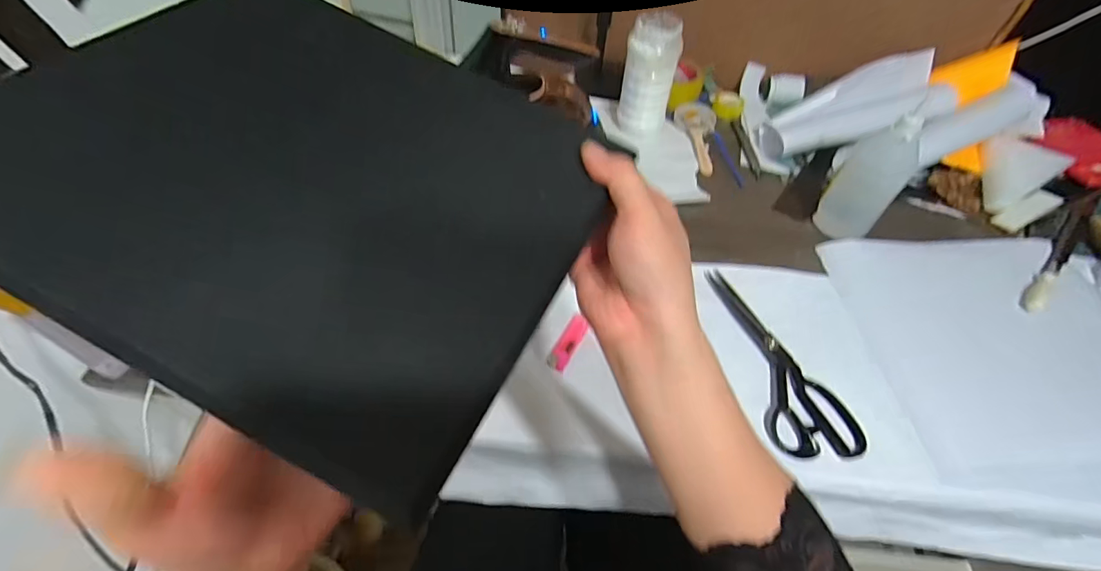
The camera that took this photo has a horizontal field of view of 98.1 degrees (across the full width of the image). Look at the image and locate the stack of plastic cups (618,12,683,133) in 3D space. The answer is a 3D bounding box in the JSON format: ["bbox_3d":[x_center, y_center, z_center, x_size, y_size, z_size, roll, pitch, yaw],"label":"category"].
[{"bbox_3d":[0.155,-0.326,0.749,0.077,0.157,0.067,14,53,8],"label":"stack of plastic cups"}]

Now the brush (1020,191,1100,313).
[{"bbox_3d":[0.699,-0.053,0.650,0.313,0.026,0.024,-36,62,-26],"label":"brush"}]

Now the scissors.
[{"bbox_3d":[0.258,0.076,0.544,0.091,0.012,0.237,-6,53,-7],"label":"scissors"}]

